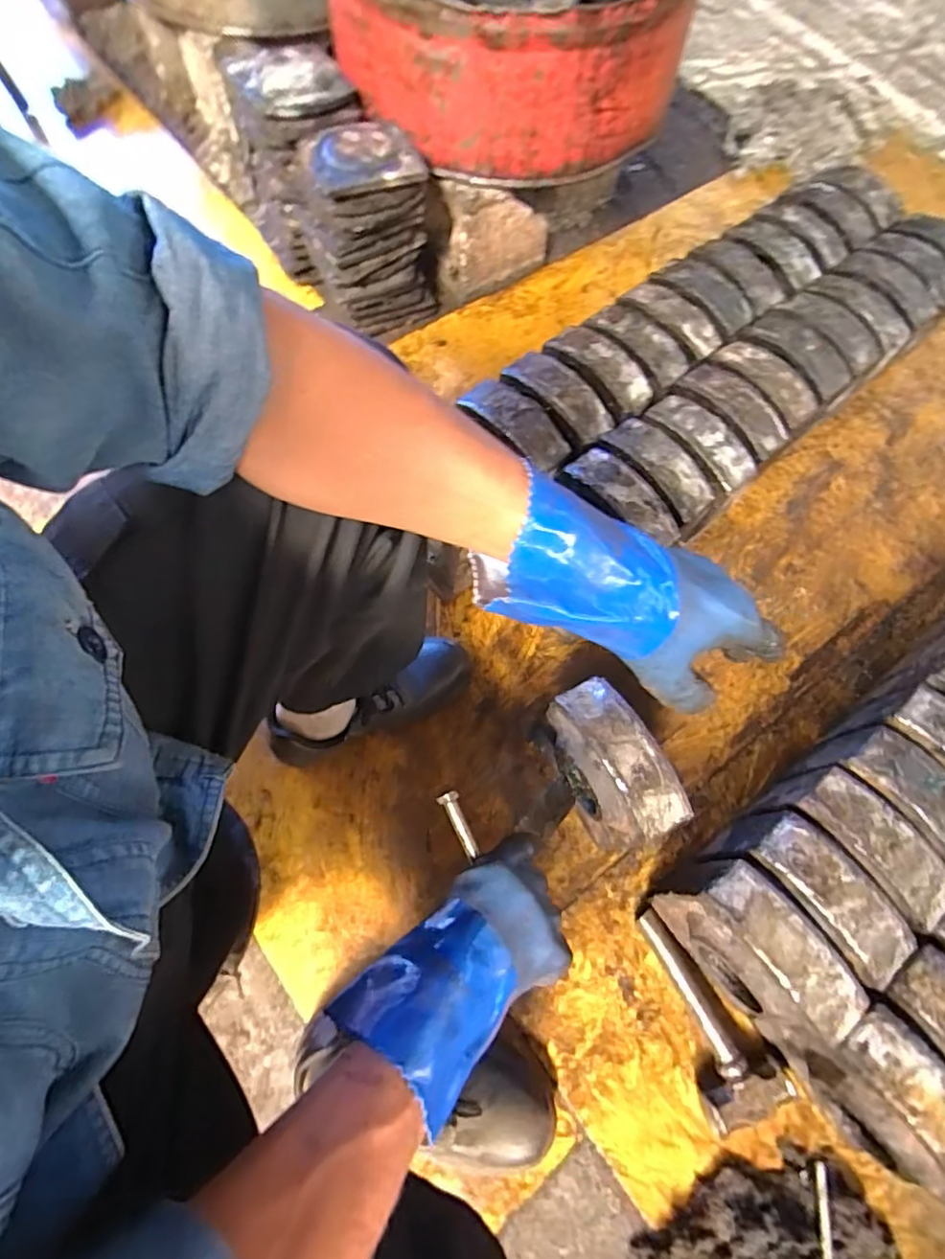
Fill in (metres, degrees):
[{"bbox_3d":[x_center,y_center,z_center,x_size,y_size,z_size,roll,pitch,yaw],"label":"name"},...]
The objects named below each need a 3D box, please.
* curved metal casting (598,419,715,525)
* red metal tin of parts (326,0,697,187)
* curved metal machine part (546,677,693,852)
[{"bbox_3d":[0.254,-0.224,0.773,0.066,0.030,0.164,-35,74,-15],"label":"curved metal casting"},{"bbox_3d":[0.069,-0.981,0.931,0.555,0.223,0.459,15,68,2],"label":"red metal tin of parts"},{"bbox_3d":[0.154,0.168,0.689,0.083,0.190,0.181,-28,73,-14],"label":"curved metal machine part"}]

